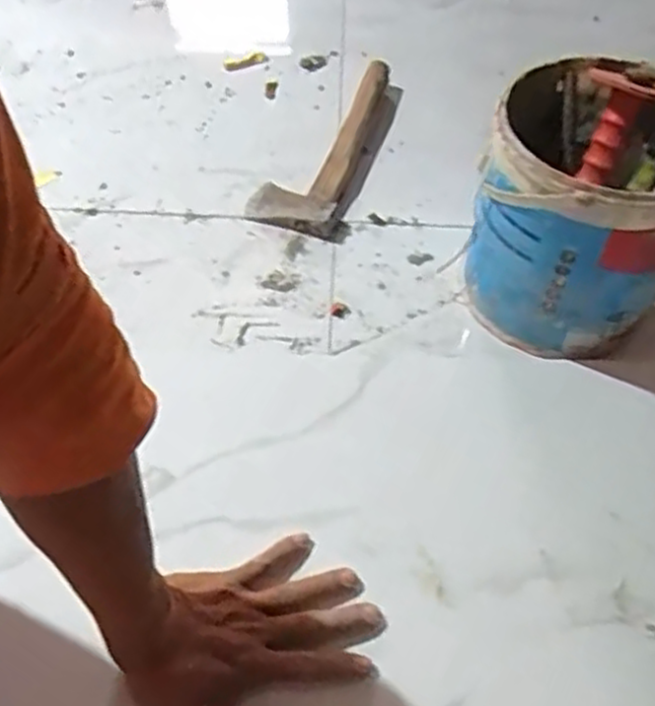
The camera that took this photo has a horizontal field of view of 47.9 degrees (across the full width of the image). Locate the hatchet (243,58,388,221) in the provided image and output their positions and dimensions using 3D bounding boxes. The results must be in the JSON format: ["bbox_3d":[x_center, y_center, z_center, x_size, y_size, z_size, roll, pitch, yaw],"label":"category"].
[{"bbox_3d":[-0.003,-0.240,0.819,0.087,0.029,0.277,14,53,8],"label":"hatchet"}]

